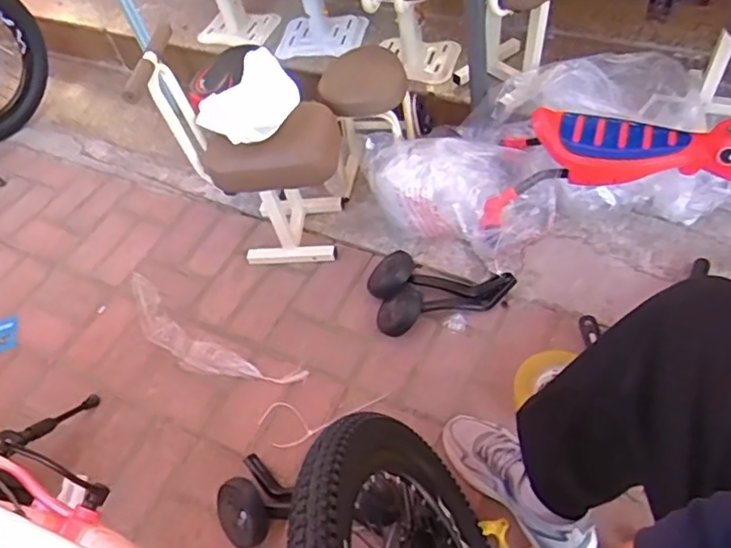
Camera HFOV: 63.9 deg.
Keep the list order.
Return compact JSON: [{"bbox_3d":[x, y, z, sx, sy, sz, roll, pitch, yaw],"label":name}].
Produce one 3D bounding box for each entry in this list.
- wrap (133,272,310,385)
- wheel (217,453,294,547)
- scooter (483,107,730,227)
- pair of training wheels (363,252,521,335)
[{"bbox_3d":[-0.345,0.137,1.212,0.494,0.012,0.114,24,60,25],"label":"wrap"},{"bbox_3d":[-0.187,0.384,0.987,0.118,0.081,0.136,17,58,20],"label":"wheel"},{"bbox_3d":[0.527,-0.262,1.081,0.561,0.377,0.337,8,54,16],"label":"scooter"},{"bbox_3d":[0.141,0.021,1.208,0.274,0.084,0.180,-19,53,-6],"label":"pair of training wheels"}]

